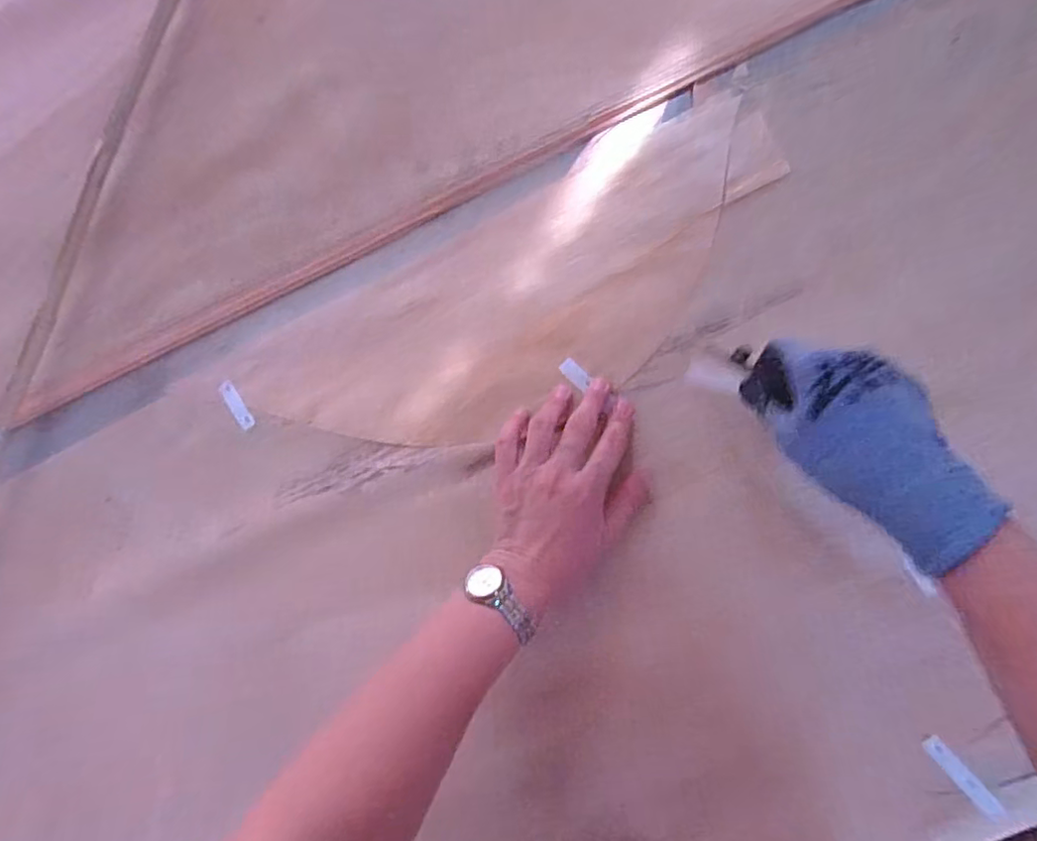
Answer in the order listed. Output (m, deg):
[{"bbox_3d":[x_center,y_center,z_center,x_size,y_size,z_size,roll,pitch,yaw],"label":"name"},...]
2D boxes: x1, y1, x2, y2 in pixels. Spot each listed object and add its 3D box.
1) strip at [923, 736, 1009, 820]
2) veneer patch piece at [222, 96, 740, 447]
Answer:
[{"bbox_3d":[0.317,0.254,0.429,0.012,0.007,0.070,-42,83,4],"label":"strip"},{"bbox_3d":[-0.016,-0.083,0.488,0.431,0.008,0.166,-27,84,6],"label":"veneer patch piece"}]

